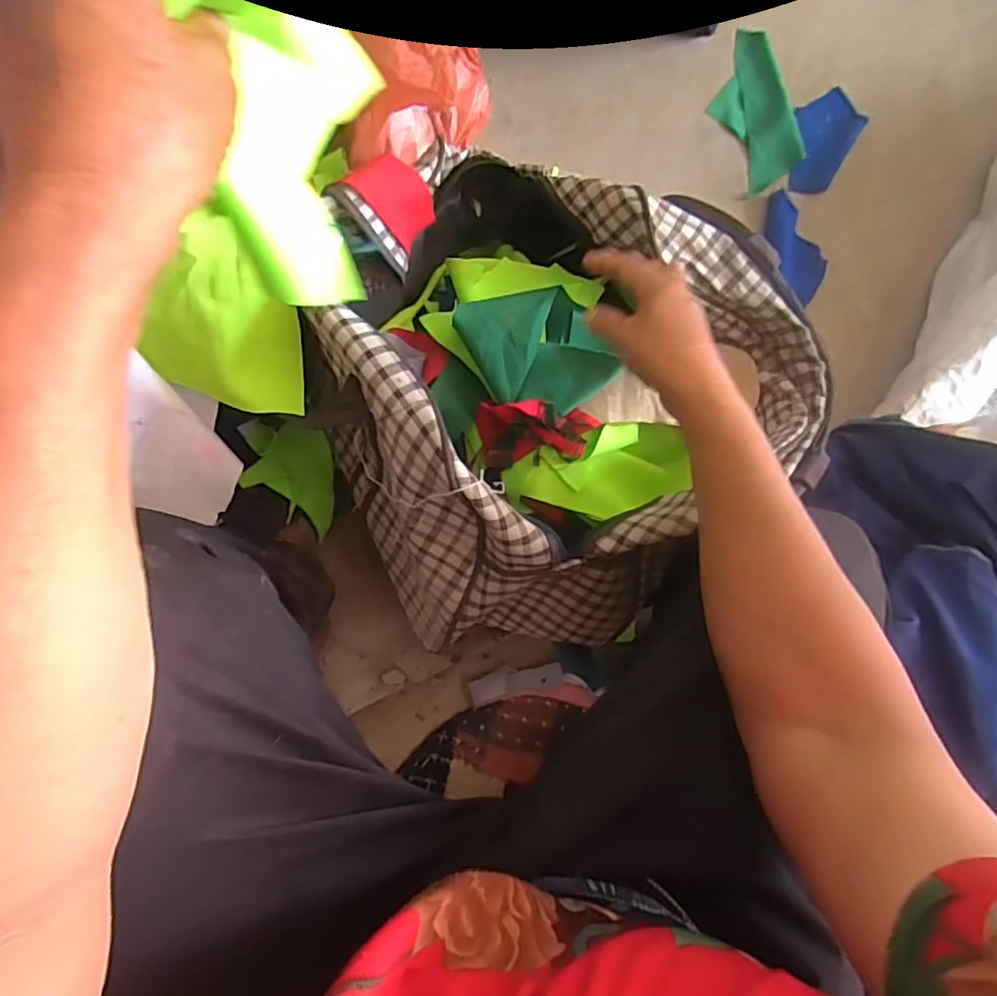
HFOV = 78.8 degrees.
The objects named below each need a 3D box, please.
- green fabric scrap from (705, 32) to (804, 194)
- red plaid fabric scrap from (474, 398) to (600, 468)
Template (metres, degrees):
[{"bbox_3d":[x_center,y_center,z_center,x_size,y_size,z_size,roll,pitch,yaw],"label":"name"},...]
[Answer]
[{"bbox_3d":[0.309,-0.473,0.735,0.087,0.016,0.189,-14,86,-7],"label":"green fabric scrap"},{"bbox_3d":[0.034,-0.057,0.539,0.097,0.045,0.050,-3,84,-7],"label":"red plaid fabric scrap"}]

